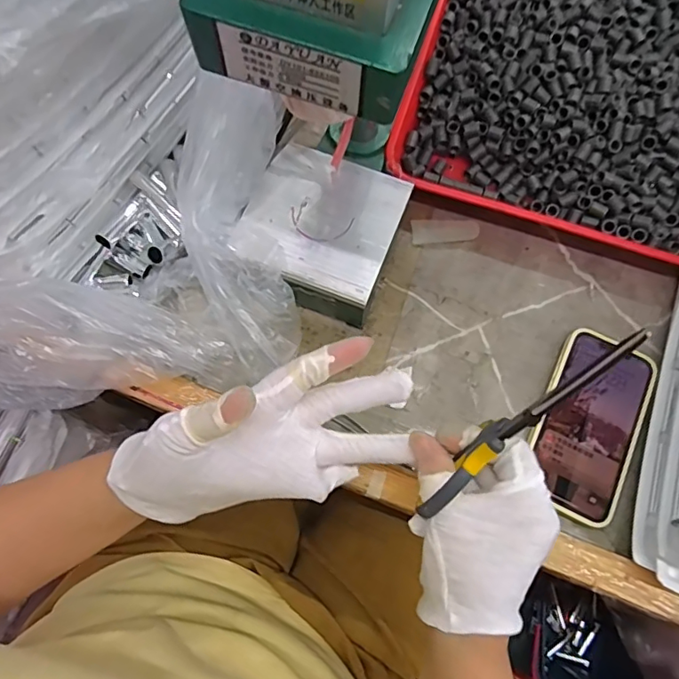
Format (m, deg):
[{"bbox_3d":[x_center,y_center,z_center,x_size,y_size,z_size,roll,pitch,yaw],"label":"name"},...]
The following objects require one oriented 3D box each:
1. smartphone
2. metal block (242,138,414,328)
[{"bbox_3d":[0.201,0.067,0.424,0.076,0.014,0.147,24,72,6],"label":"smartphone"},{"bbox_3d":[-0.014,-0.090,0.446,0.118,0.058,0.127,20,72,5],"label":"metal block"}]

